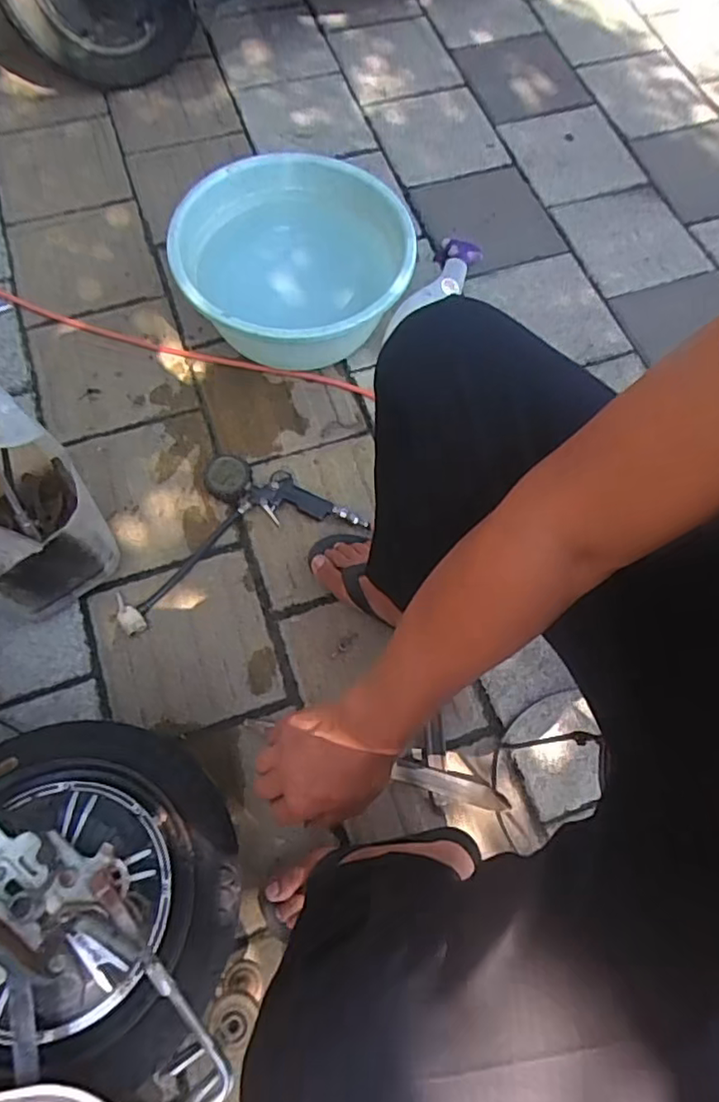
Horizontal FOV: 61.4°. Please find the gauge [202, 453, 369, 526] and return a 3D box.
[{"bbox_3d":[-0.113,-0.080,0.932,0.262,0.041,0.085,19,69,5],"label":"gauge"}]

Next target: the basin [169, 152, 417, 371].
[{"bbox_3d":[-0.104,-0.447,0.994,0.344,0.196,0.336,1,68,-2],"label":"basin"}]

